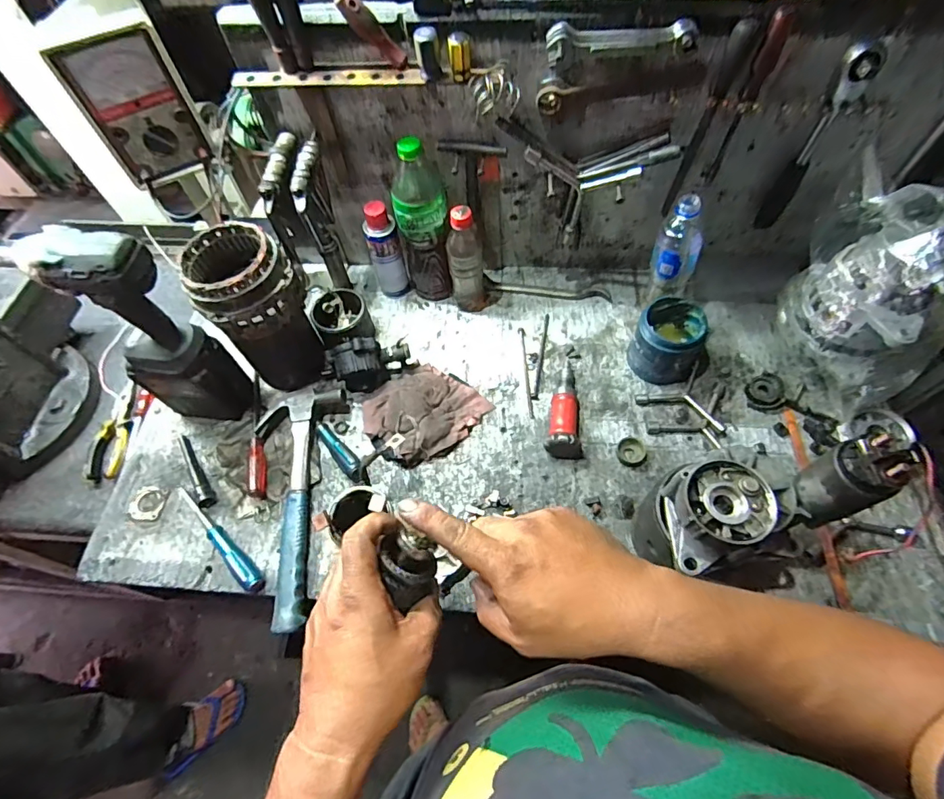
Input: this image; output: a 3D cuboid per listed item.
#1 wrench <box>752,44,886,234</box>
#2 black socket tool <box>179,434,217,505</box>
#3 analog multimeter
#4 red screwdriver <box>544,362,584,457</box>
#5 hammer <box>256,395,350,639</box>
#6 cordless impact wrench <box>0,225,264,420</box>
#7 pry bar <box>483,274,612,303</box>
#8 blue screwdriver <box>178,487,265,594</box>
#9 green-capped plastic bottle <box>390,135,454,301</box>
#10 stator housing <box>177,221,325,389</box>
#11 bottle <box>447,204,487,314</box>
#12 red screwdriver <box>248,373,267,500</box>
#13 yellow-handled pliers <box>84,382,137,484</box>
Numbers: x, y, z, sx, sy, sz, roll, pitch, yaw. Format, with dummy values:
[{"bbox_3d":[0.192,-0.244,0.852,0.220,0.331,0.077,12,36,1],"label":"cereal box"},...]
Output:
[{"bbox_3d":[0.435,-0.320,0.630,0.039,0.248,0.044,31,66,18],"label":"wrench"},{"bbox_3d":[-0.406,0.102,0.715,0.021,0.018,0.135,-31,64,-14],"label":"black socket tool"},{"bbox_3d":[-0.421,-0.370,0.622,0.114,0.160,0.035,-36,65,-17],"label":"analog multimeter"},{"bbox_3d":[0.142,0.009,0.715,0.054,0.051,0.163,8,61,7],"label":"red screwdriver"},{"bbox_3d":[-0.264,0.138,0.679,0.123,0.044,0.331,1,61,3],"label":"hammer"},{"bbox_3d":[-0.441,-0.085,0.651,0.196,0.336,0.088,17,63,12],"label":"cordless impact wrench"},{"bbox_3d":[0.132,-0.195,0.850,0.219,0.013,0.034,8,61,7],"label":"pry bar"},{"bbox_3d":[-0.348,0.184,0.663,0.195,0.028,0.022,39,69,21],"label":"blue screwdriver"},{"bbox_3d":[-0.074,-0.261,0.754,0.079,0.271,0.073,-9,61,-3],"label":"green-capped plastic bottle"},{"bbox_3d":[-0.304,-0.126,0.712,0.126,0.230,0.125,-32,64,-15],"label":"stator housing"},{"bbox_3d":[-0.006,-0.220,0.770,0.057,0.192,0.051,-1,60,2],"label":"bottle"},{"bbox_3d":[-0.325,0.046,0.735,0.025,0.029,0.218,-13,61,-5],"label":"red screwdriver"},{"bbox_3d":[-0.574,0.046,0.787,0.051,0.020,0.177,-7,60,-2],"label":"yellow-handled pliers"}]

